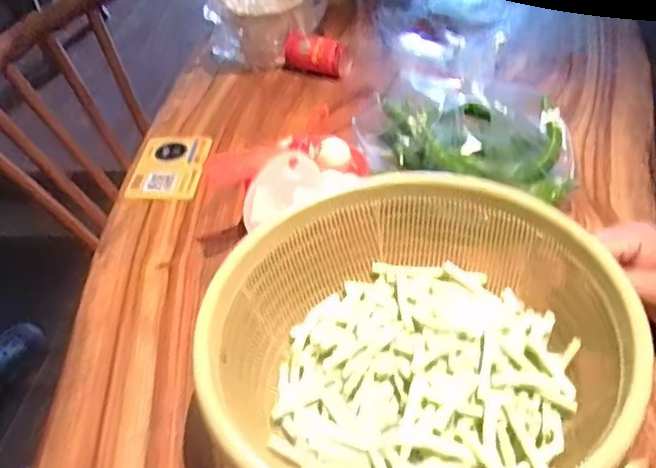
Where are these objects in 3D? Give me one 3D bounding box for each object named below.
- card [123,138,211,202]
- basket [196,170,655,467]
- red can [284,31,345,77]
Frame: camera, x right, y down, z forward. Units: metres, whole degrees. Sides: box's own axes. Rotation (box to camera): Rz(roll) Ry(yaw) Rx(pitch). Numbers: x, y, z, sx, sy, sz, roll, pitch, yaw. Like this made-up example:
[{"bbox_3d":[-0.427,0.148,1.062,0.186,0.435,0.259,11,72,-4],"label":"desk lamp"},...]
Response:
[{"bbox_3d":[-0.202,-0.084,0.826,0.087,0.006,0.111,4,50,4],"label":"card"},{"bbox_3d":[0.064,0.102,0.512,0.305,0.117,0.300,-4,44,4],"label":"basket"},{"bbox_3d":[-0.019,-0.266,0.963,0.099,0.051,0.053,17,49,23],"label":"red can"}]

